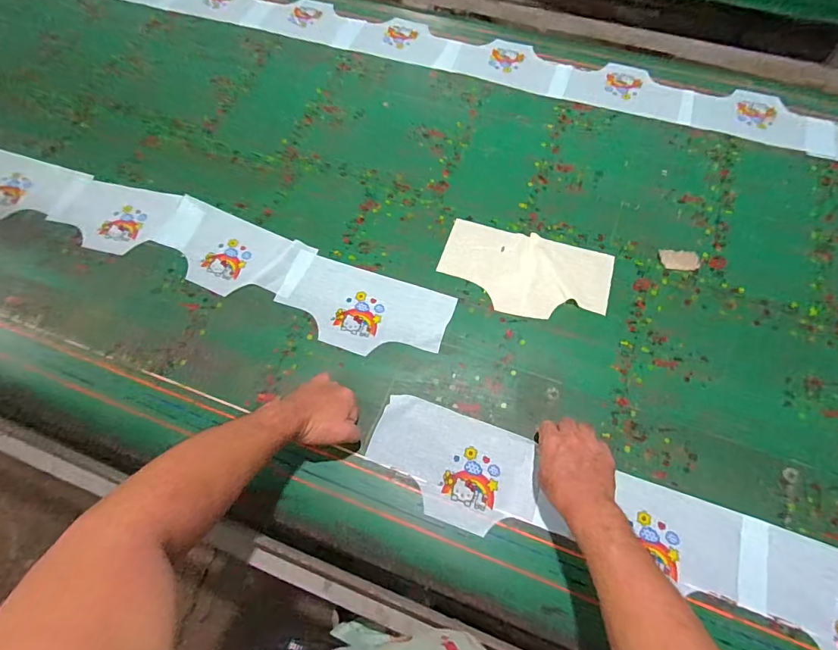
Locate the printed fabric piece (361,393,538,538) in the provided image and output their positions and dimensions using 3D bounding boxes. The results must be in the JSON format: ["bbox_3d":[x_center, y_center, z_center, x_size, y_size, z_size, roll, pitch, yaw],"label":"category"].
[{"bbox_3d":[0.050,0.208,0.638,0.248,0.004,0.150,19,68,10],"label":"printed fabric piece"}]

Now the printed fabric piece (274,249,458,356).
[{"bbox_3d":[-0.100,-0.028,0.743,0.299,0.009,0.149,17,68,8],"label":"printed fabric piece"}]

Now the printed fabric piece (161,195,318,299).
[{"bbox_3d":[-0.350,-0.132,0.790,0.290,0.009,0.148,23,69,11],"label":"printed fabric piece"}]

